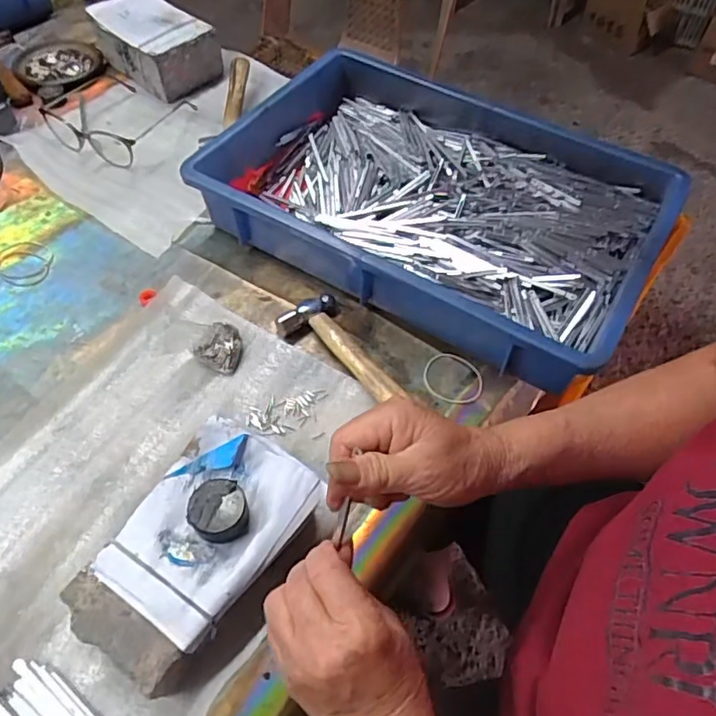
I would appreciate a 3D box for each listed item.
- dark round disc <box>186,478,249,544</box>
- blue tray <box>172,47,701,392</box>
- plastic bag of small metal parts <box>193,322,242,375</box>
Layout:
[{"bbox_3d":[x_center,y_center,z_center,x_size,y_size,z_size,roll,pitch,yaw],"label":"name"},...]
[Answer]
[{"bbox_3d":[-0.096,0.105,0.397,0.037,0.024,0.038,1,55,-2],"label":"dark round disc"},{"bbox_3d":[0.078,-0.164,0.596,0.426,0.081,0.282,29,59,17],"label":"blue tray"},{"bbox_3d":[-0.125,-0.011,0.524,0.037,0.021,0.042,18,56,10],"label":"plastic bag of small metal parts"}]

